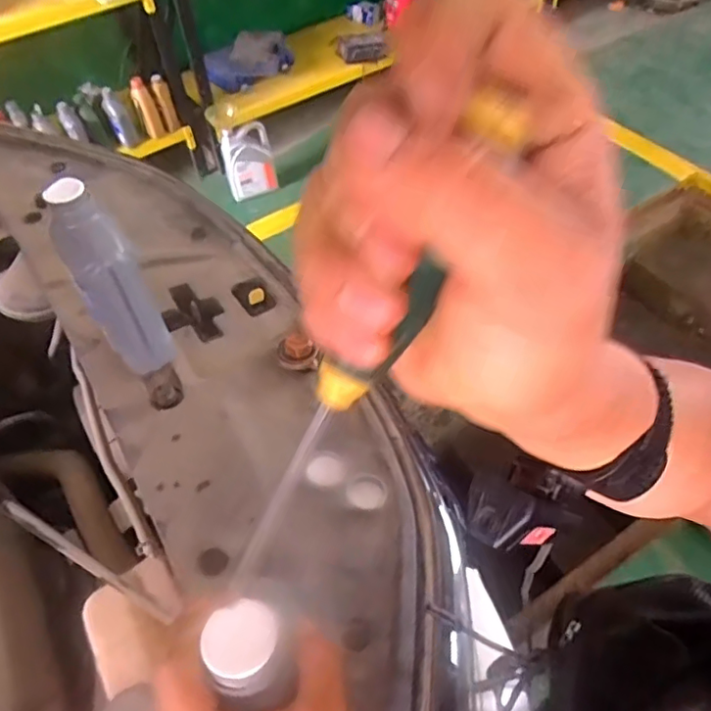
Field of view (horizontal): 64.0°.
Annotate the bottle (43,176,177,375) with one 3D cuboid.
[{"bbox_3d":[-0.253,-0.065,0.606,0.070,0.225,0.082,-25,55,-15],"label":"bottle"}]

